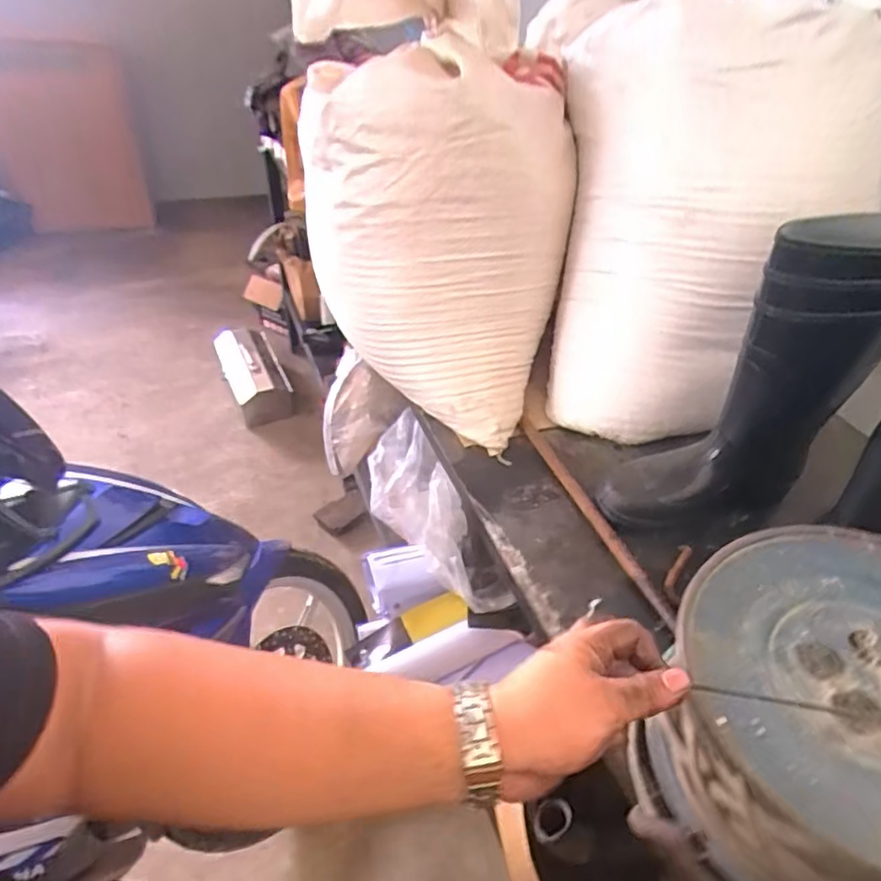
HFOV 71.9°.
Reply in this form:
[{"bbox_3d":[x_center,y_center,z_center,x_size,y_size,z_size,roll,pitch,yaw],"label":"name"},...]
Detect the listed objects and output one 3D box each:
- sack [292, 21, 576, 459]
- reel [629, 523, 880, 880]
[{"bbox_3d":[0.005,-0.285,0.843,0.367,0.412,0.231,32,48,26],"label":"sack"},{"bbox_3d":[0.293,0.208,0.461,0.228,0.173,0.233,-19,48,-25],"label":"reel"}]

